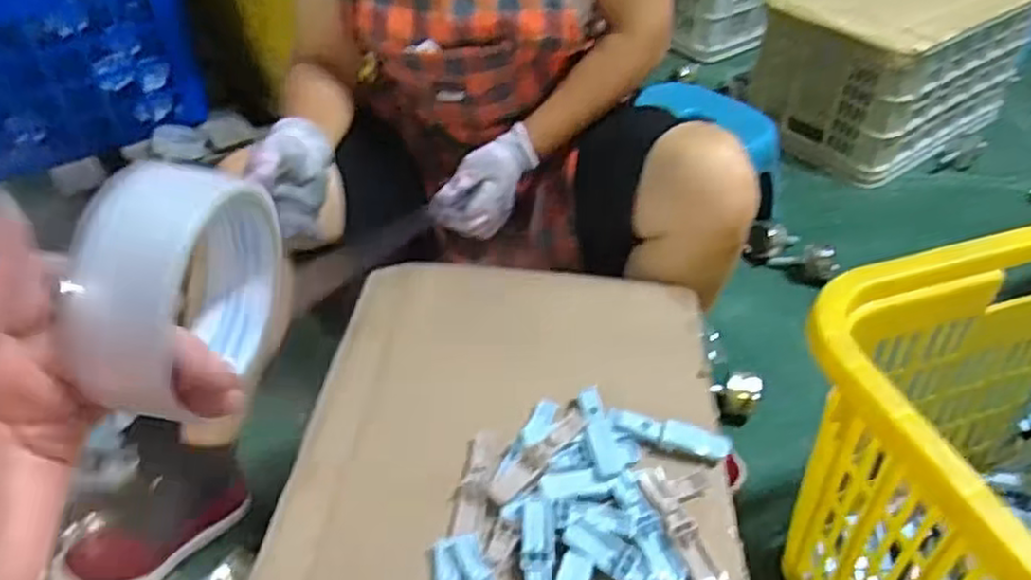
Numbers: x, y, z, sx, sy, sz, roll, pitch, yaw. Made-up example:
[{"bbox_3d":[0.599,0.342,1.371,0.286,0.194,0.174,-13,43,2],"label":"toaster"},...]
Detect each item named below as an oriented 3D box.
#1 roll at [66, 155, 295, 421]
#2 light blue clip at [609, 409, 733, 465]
[{"bbox_3d":[-0.114,0.002,0.255,0.034,0.094,0.089,3,42,4],"label":"roll"},{"bbox_3d":[0.126,0.121,0.588,0.097,0.013,0.025,14,44,15],"label":"light blue clip"}]

